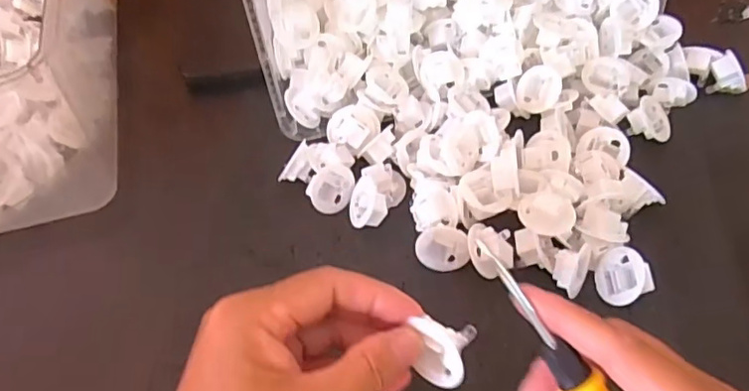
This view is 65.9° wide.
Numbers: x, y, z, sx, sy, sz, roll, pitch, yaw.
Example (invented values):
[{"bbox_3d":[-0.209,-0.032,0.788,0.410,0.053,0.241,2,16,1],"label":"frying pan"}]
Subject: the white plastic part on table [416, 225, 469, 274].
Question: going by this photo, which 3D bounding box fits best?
[{"bbox_3d":[0.042,0.030,0.353,0.031,0.029,0.017,0,22,5],"label":"white plastic part on table"}]

